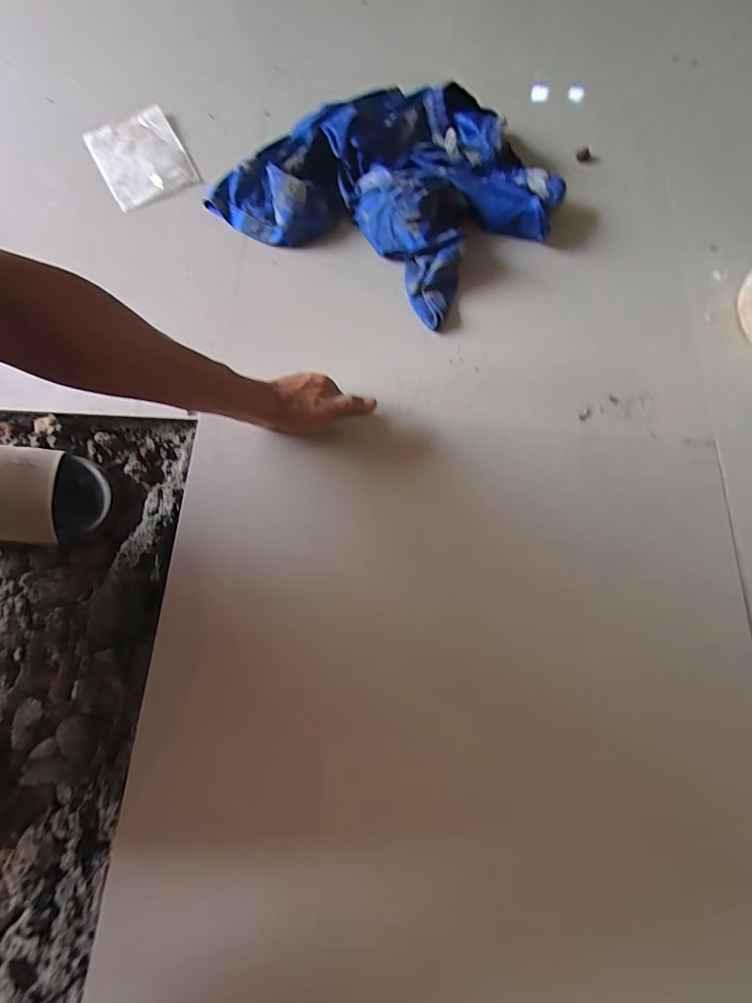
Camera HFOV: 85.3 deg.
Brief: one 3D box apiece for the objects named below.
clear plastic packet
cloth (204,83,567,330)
[{"bbox_3d":[-0.339,-0.496,0.591,0.119,0.017,0.165,-27,77,-8],"label":"clear plastic packet"},{"bbox_3d":[0.026,-0.441,0.559,0.418,0.066,0.325,31,76,7],"label":"cloth"}]

